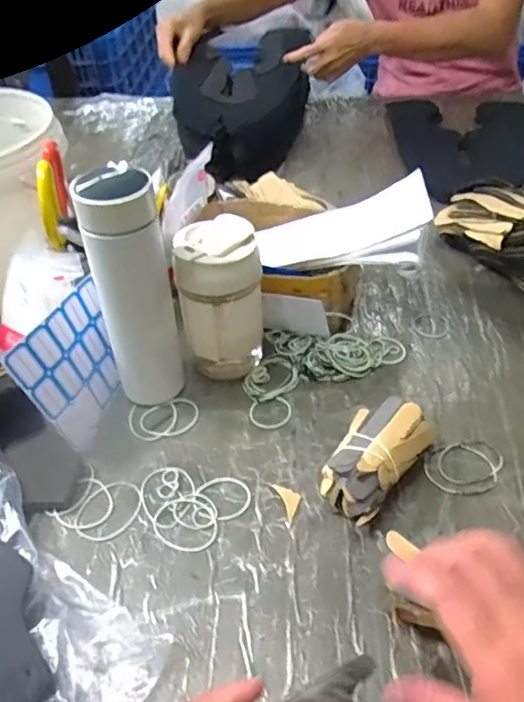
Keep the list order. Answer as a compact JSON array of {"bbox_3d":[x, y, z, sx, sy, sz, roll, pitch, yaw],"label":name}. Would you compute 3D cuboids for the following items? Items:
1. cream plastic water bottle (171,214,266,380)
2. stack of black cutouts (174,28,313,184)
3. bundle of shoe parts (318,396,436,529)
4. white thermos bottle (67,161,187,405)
[{"bbox_3d":[-0.038,-0.043,0.552,0.079,0.158,0.071,-2,44,0],"label":"cream plastic water bottle"},{"bbox_3d":[-0.034,-0.418,0.936,0.184,0.137,0.313,8,45,10],"label":"stack of black cutouts"},{"bbox_3d":[0.097,0.090,0.482,0.064,0.042,0.123,32,54,30],"label":"bundle of shoe parts"},{"bbox_3d":[-0.111,-0.045,0.503,0.053,0.231,0.056,8,45,10],"label":"white thermos bottle"}]

